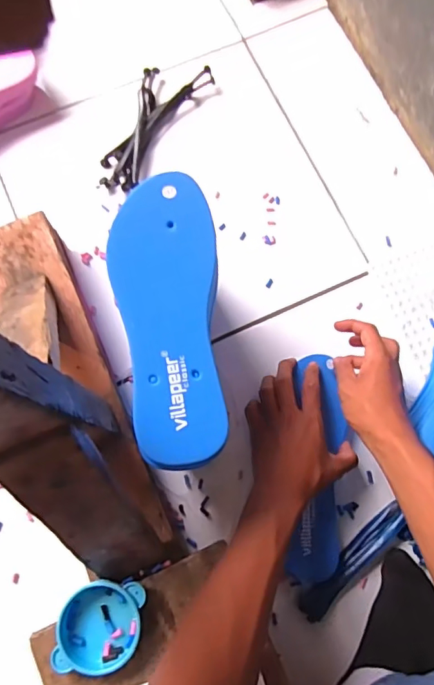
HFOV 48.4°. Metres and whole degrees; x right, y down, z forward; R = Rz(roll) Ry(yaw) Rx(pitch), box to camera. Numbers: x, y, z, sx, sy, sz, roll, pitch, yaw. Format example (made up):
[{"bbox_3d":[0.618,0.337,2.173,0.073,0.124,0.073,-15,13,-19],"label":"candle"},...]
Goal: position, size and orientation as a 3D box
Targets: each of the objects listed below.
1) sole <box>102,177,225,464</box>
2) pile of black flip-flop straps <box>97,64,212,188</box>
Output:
[{"bbox_3d":[-0.038,-0.024,0.393,0.084,0.015,0.238,-8,77,-1],"label":"sole"},{"bbox_3d":[-0.098,-0.304,0.667,0.087,0.017,0.219,33,80,7],"label":"pile of black flip-flop straps"}]

